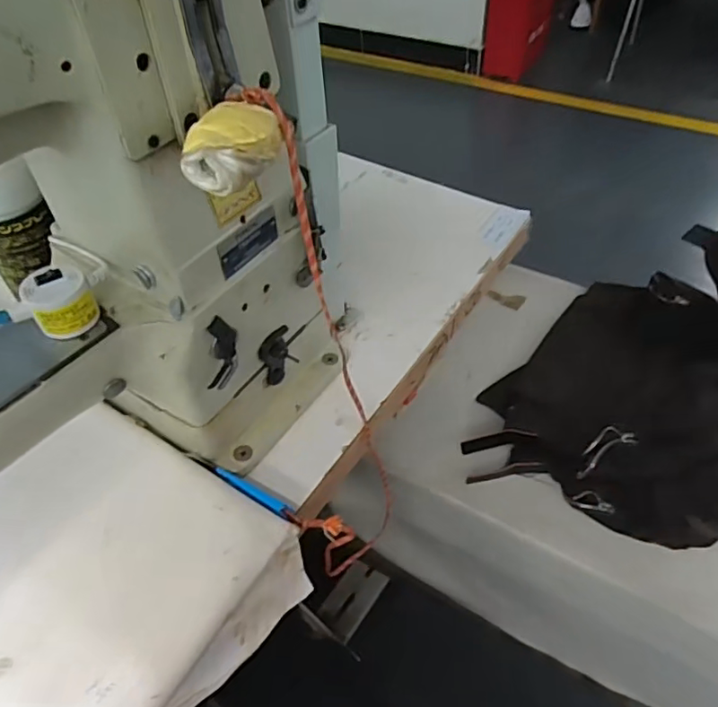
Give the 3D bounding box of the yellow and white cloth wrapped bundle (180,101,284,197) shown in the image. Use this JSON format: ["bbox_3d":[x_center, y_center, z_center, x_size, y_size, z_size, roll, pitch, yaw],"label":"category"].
[{"bbox_3d":[-0.057,-0.101,0.269,0.035,0.025,0.055,8,49,11],"label":"yellow and white cloth wrapped bundle"}]

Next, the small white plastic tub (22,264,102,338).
[{"bbox_3d":[-0.181,-0.032,0.342,0.034,0.034,0.031,-31,53,-22],"label":"small white plastic tub"}]

